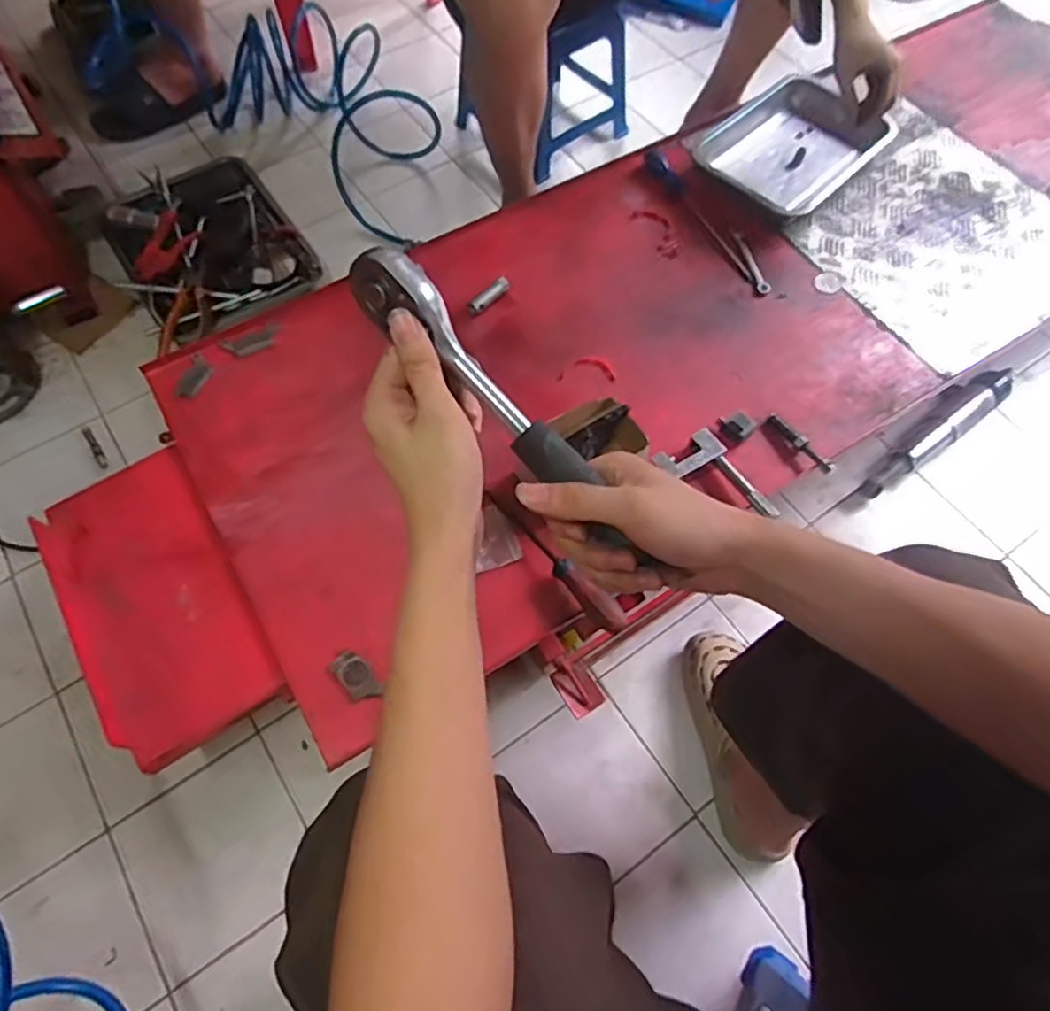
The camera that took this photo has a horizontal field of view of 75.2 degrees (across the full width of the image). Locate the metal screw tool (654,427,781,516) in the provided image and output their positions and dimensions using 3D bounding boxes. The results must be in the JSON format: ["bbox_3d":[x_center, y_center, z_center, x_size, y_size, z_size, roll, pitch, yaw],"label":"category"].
[{"bbox_3d":[0.236,-0.029,0.827,0.078,0.017,0.141,-31,66,-14],"label":"metal screw tool"}]

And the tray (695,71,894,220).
[{"bbox_3d":[0.431,-0.572,1.086,0.302,0.061,0.222,-40,69,-18],"label":"tray"}]

